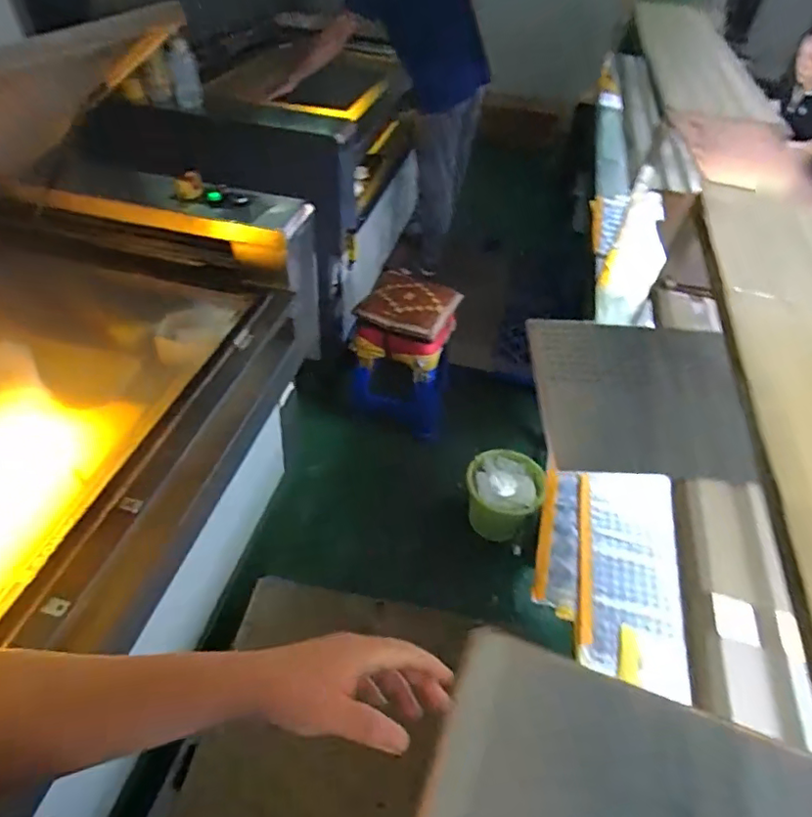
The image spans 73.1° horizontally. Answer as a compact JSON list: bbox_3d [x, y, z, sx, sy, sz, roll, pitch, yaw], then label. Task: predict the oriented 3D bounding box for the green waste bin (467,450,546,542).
[{"bbox_3d":[0.338,0.285,1.887,0.242,0.222,0.245,2,46,-2],"label":"green waste bin"}]

